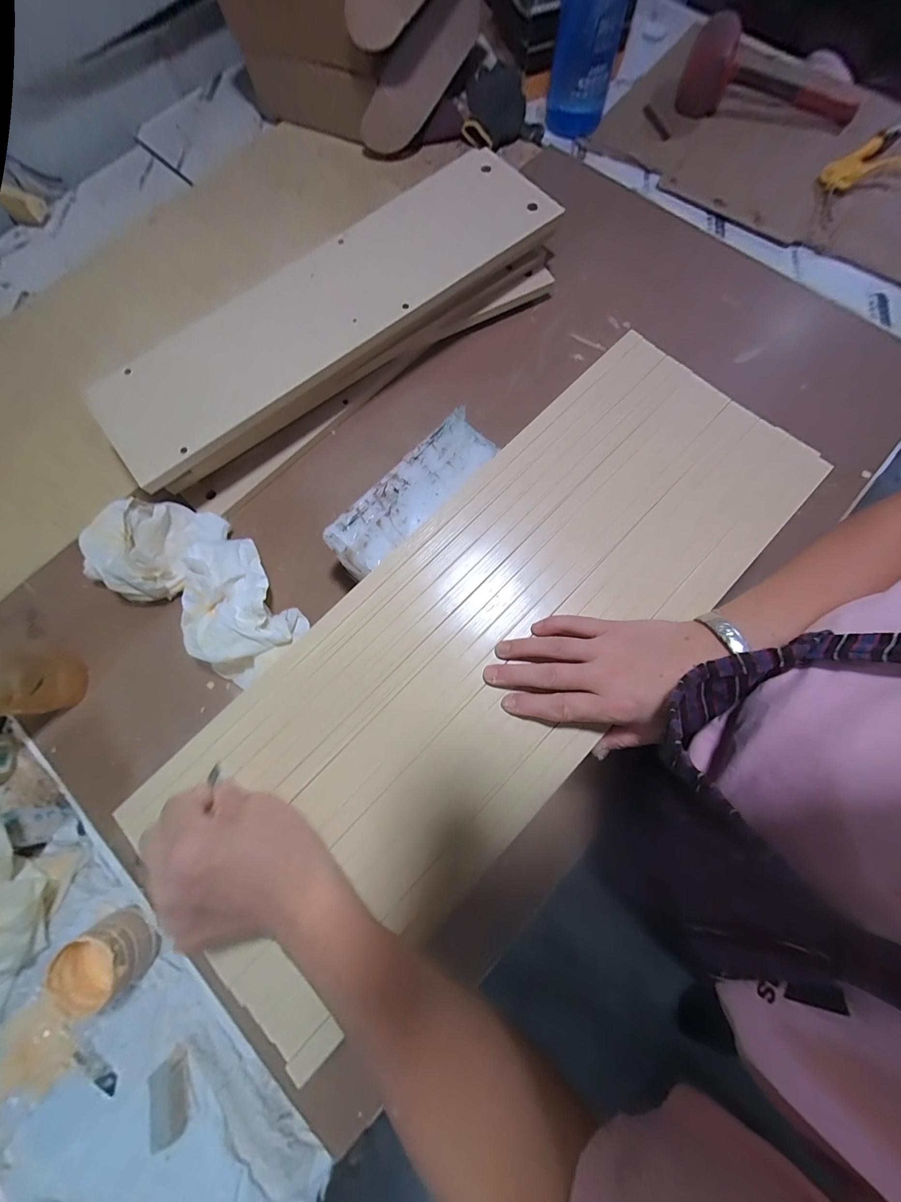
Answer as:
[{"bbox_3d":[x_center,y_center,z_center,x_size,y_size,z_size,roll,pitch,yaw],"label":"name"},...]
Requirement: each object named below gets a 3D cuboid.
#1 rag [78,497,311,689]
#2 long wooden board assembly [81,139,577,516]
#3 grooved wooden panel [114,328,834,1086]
[{"bbox_3d":[-0.313,-0.026,0.476,0.285,0.075,0.145,34,79,9],"label":"rag"},{"bbox_3d":[-0.148,-0.376,0.529,0.612,0.132,0.175,-38,79,-8],"label":"long wooden board assembly"},{"bbox_3d":[0.042,0.017,0.326,0.229,0.019,0.613,44,81,10],"label":"grooved wooden panel"}]

